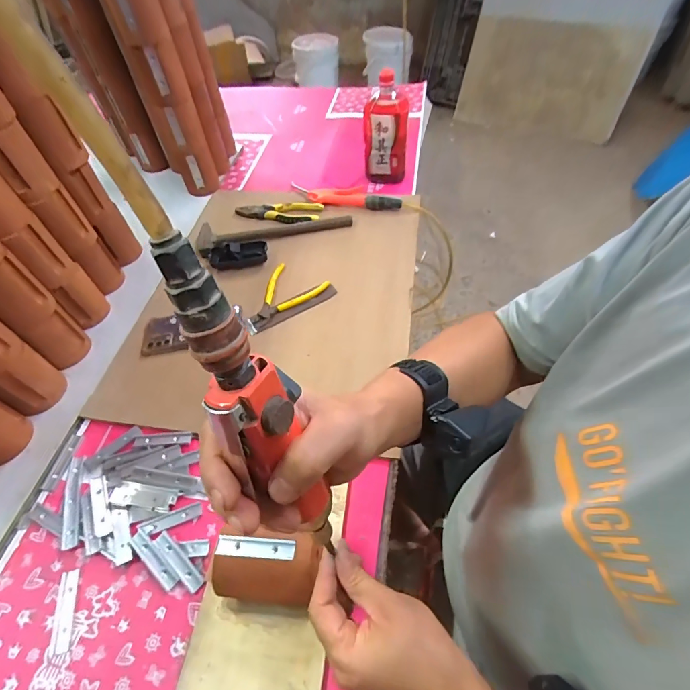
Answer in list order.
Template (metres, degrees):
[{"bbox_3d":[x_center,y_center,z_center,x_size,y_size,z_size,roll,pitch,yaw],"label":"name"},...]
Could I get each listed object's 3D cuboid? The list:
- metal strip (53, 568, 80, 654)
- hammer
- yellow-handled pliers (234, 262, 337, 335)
[{"bbox_3d":[-0.320,0.303,0.443,0.020,0.004,0.080,-12,53,-6],"label":"metal strip"},{"bbox_3d":[-0.137,-0.229,0.781,0.308,0.029,0.086,-10,53,-5],"label":"hammer"},{"bbox_3d":[-0.116,-0.092,0.694,0.168,0.018,0.110,-31,58,-19],"label":"yellow-handled pliers"}]

